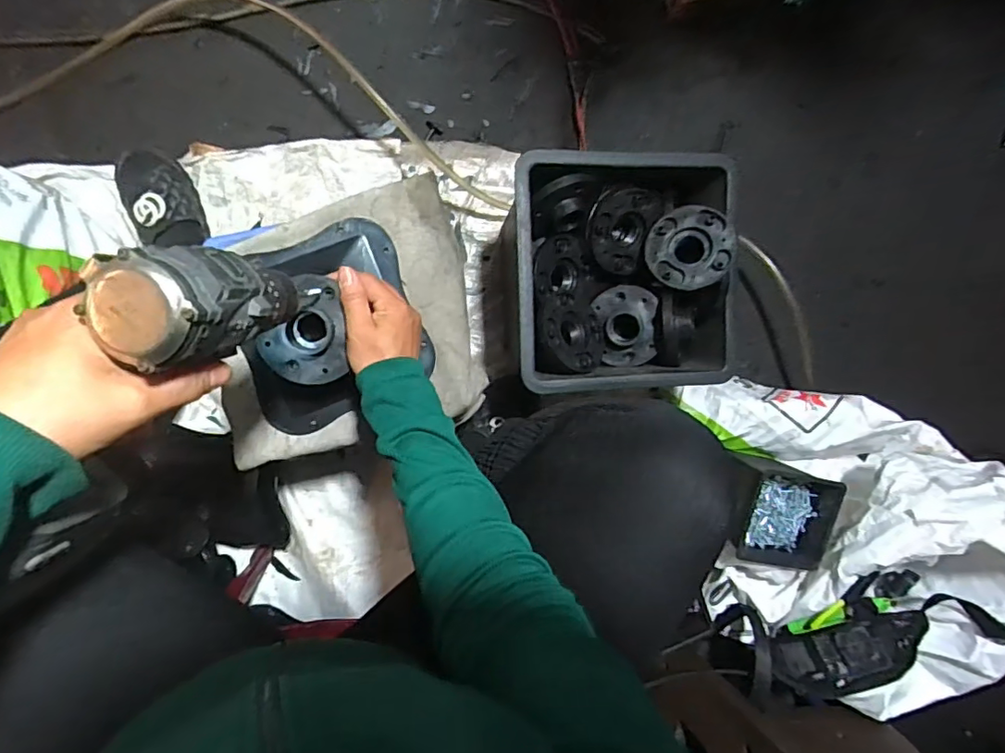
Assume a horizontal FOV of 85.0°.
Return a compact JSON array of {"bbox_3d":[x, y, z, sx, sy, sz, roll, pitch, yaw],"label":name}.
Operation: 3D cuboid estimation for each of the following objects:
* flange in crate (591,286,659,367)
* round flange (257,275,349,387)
[{"bbox_3d":[0.148,-0.059,0.647,0.069,0.031,0.094,-14,97,-6],"label":"flange in crate"},{"bbox_3d":[-0.178,-0.040,0.482,0.072,0.016,0.094,-5,96,-7],"label":"round flange"}]

